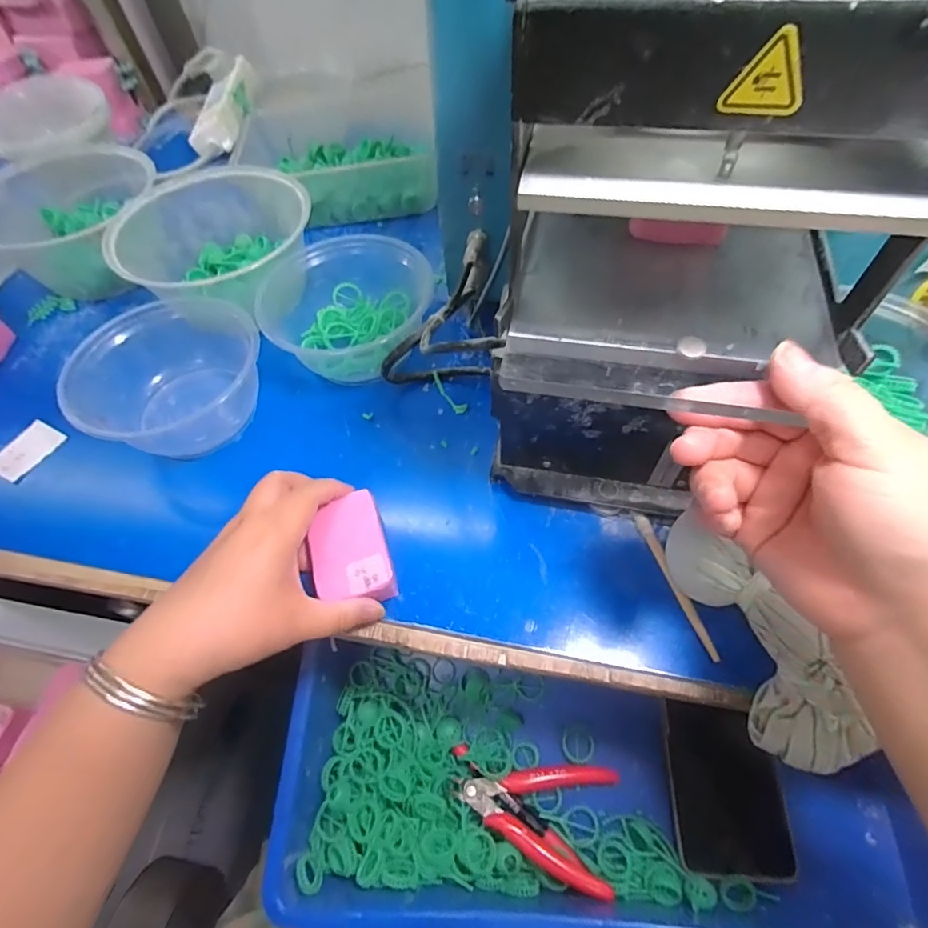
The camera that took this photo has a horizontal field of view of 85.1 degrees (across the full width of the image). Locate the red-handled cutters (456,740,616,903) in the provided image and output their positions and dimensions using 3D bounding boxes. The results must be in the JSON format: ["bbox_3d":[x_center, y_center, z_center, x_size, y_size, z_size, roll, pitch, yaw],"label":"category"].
[{"bbox_3d":[0.048,0.254,0.369,0.117,0.015,0.072,8,59,8],"label":"red-handled cutters"}]

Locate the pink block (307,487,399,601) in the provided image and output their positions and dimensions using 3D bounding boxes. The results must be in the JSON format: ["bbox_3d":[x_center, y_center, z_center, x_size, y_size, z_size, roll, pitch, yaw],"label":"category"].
[{"bbox_3d":[-0.072,0.055,0.321,0.047,0.022,0.066,-16,58,-7],"label":"pink block"}]

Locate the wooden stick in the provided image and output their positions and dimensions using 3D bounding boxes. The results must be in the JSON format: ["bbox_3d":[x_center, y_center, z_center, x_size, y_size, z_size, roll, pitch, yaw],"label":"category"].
[{"bbox_3d":[0.128,0.072,0.308,0.007,0.007,0.094,-15,58,-6],"label":"wooden stick"}]

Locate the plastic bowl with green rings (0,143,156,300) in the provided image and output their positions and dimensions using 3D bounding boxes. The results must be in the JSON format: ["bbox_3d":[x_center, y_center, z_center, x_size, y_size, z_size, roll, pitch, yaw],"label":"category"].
[{"bbox_3d":[-0.368,-0.248,0.504,0.172,0.076,0.164,-1,58,2],"label":"plastic bowl with green rings"}]

